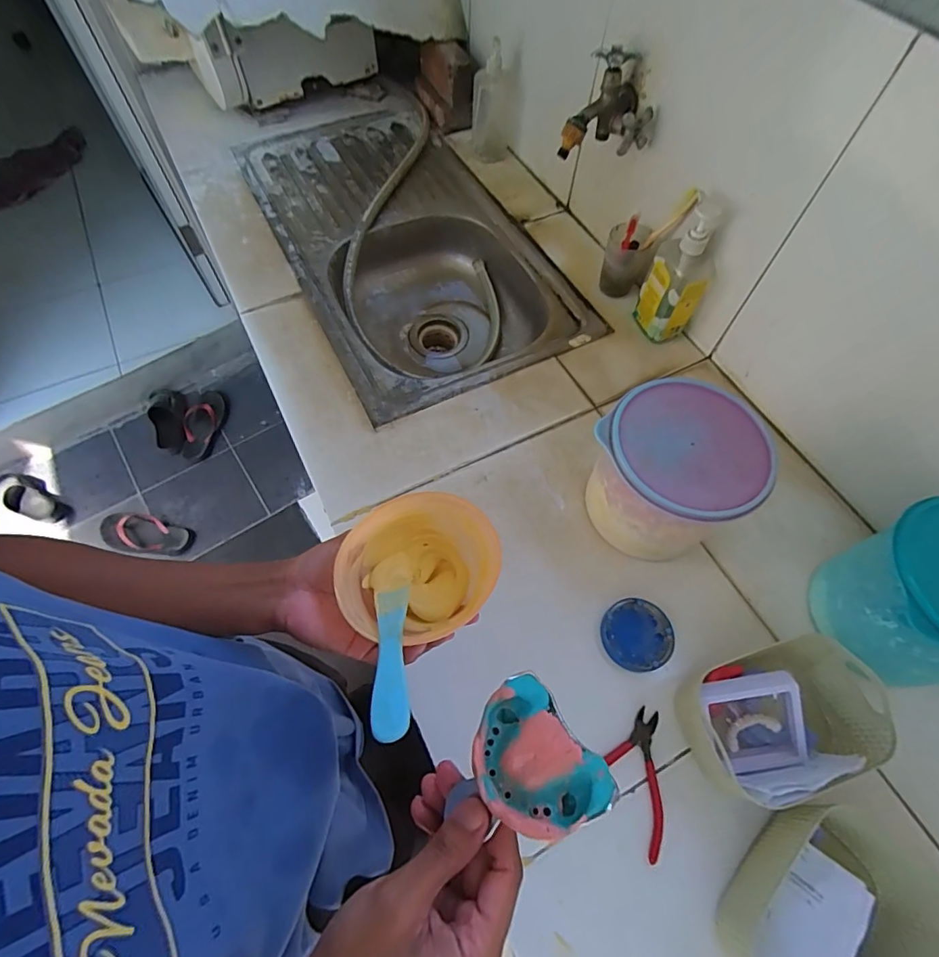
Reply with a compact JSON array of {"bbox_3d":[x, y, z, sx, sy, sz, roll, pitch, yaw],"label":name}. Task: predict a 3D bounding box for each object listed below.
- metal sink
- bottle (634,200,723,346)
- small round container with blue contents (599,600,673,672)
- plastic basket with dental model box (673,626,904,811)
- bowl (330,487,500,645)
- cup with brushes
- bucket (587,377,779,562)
[{"bbox_3d":[-0.132,-0.421,0.957,0.407,0.149,0.769,-24,65,-15],"label":"metal sink"},{"bbox_3d":[0.298,-0.291,0.706,0.086,0.185,0.077,24,63,10],"label":"bottle"},{"bbox_3d":[0.189,0.175,0.561,0.074,0.014,0.076,1,61,-2],"label":"small round container with blue contents"},{"bbox_3d":[0.301,0.232,0.488,0.187,0.088,0.116,-14,63,-10],"label":"plastic basket with dental model box"},{"bbox_3d":[-0.040,0.075,0.408,0.127,0.069,0.101,-32,67,-18],"label":"bowl"},{"bbox_3d":[0.257,-0.345,0.749,0.088,0.171,0.071,1,61,-2],"label":"cup with brushes"},{"bbox_3d":[0.222,0.002,0.571,0.149,0.157,0.158,1,61,-2],"label":"bucket"}]

